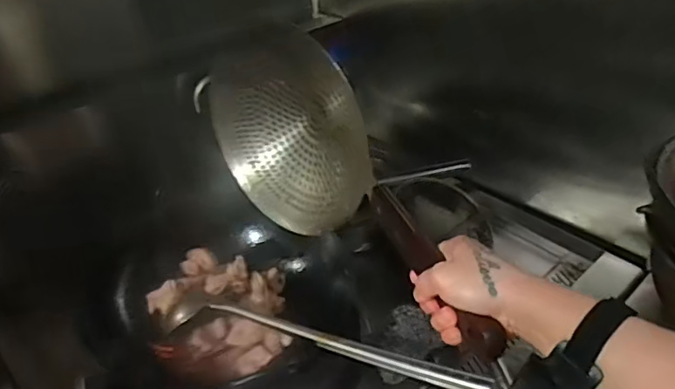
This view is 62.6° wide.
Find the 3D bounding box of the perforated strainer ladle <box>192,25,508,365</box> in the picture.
[{"bbox_3d":[0.001,0.006,0.665,0.114,0.195,0.563,-19,35,-23],"label":"perforated strainer ladle"}]

